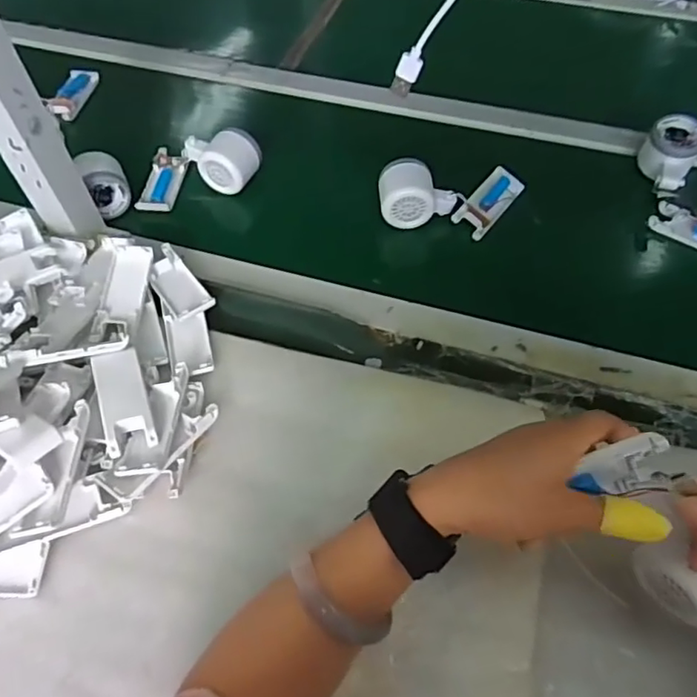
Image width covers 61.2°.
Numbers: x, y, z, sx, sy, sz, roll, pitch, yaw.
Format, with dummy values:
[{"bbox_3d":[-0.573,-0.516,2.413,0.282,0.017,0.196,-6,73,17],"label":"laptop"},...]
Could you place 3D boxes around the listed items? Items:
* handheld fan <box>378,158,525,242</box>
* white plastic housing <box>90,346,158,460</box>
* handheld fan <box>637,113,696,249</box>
[{"bbox_3d":[0.119,-0.161,0.650,0.164,0.052,0.086,-3,56,-16],"label":"handheld fan"},{"bbox_3d":[-0.189,0.043,0.495,0.038,0.007,0.094,-15,59,-17],"label":"white plastic housing"},{"bbox_3d":[0.366,-0.168,0.650,0.079,0.050,0.181,-12,75,-8],"label":"handheld fan"}]

